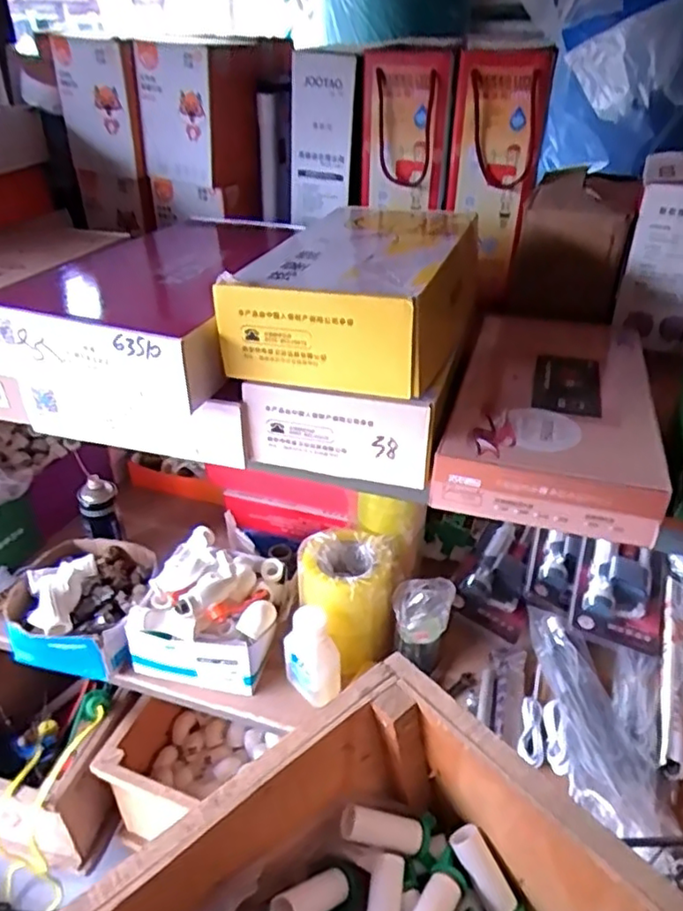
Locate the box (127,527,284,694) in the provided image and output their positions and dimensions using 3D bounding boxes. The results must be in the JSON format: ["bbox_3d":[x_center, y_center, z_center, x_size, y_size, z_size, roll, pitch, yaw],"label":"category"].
[{"bbox_3d":[-0.189,0.228,0.993,0.207,0.126,0.204,8,35,13],"label":"box"}]

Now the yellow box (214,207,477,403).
[{"bbox_3d":[0.024,-0.157,0.616,0.175,0.087,0.260,11,36,17],"label":"yellow box"}]

